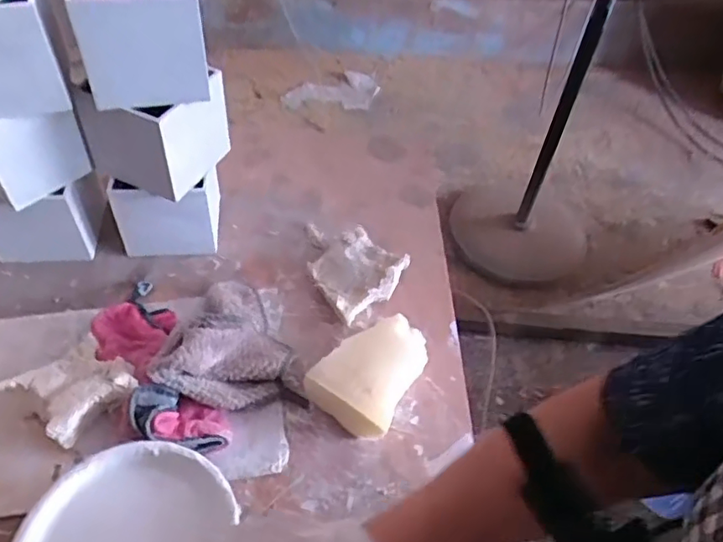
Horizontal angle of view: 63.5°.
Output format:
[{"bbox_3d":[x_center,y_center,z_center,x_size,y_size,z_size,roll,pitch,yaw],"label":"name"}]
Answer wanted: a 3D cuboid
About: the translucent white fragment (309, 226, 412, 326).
[{"bbox_3d":[-0.002,0.004,0.724,0.105,0.043,0.101,-26,56,-25],"label":"translucent white fragment"}]

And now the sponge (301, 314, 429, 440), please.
[{"bbox_3d":[0.020,0.107,0.626,0.095,0.050,0.143,33,54,22],"label":"sponge"}]

